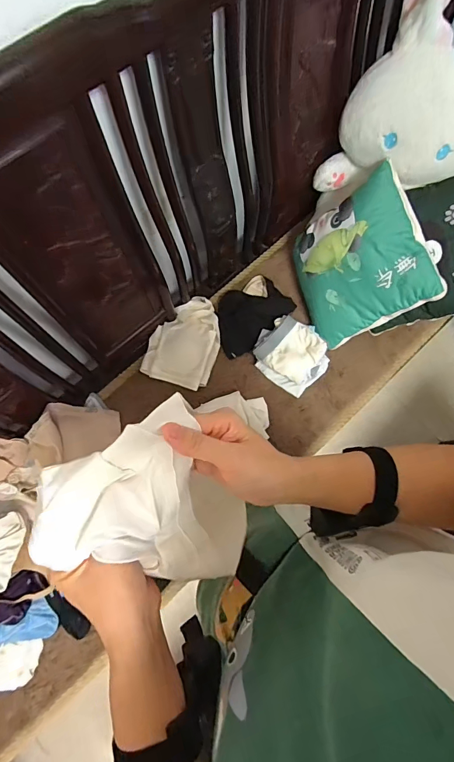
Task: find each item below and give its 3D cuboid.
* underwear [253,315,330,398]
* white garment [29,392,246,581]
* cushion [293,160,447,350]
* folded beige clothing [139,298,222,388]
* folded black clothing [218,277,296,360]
[{"bbox_3d":[0.172,-0.075,0.997,0.178,0.048,0.186,-42,81,-10],"label":"underwear"},{"bbox_3d":[-0.068,0.121,0.325,0.154,0.094,0.146,-30,79,-8],"label":"white garment"},{"bbox_3d":[0.317,-0.291,0.949,0.319,0.083,0.326,-28,79,36],"label":"cushion"},{"bbox_3d":[-0.110,-0.111,1.010,0.178,0.048,0.246,18,77,3],"label":"folded beige clothing"},{"bbox_3d":[0.058,-0.189,1.029,0.229,0.034,0.160,-42,81,-10],"label":"folded black clothing"}]

